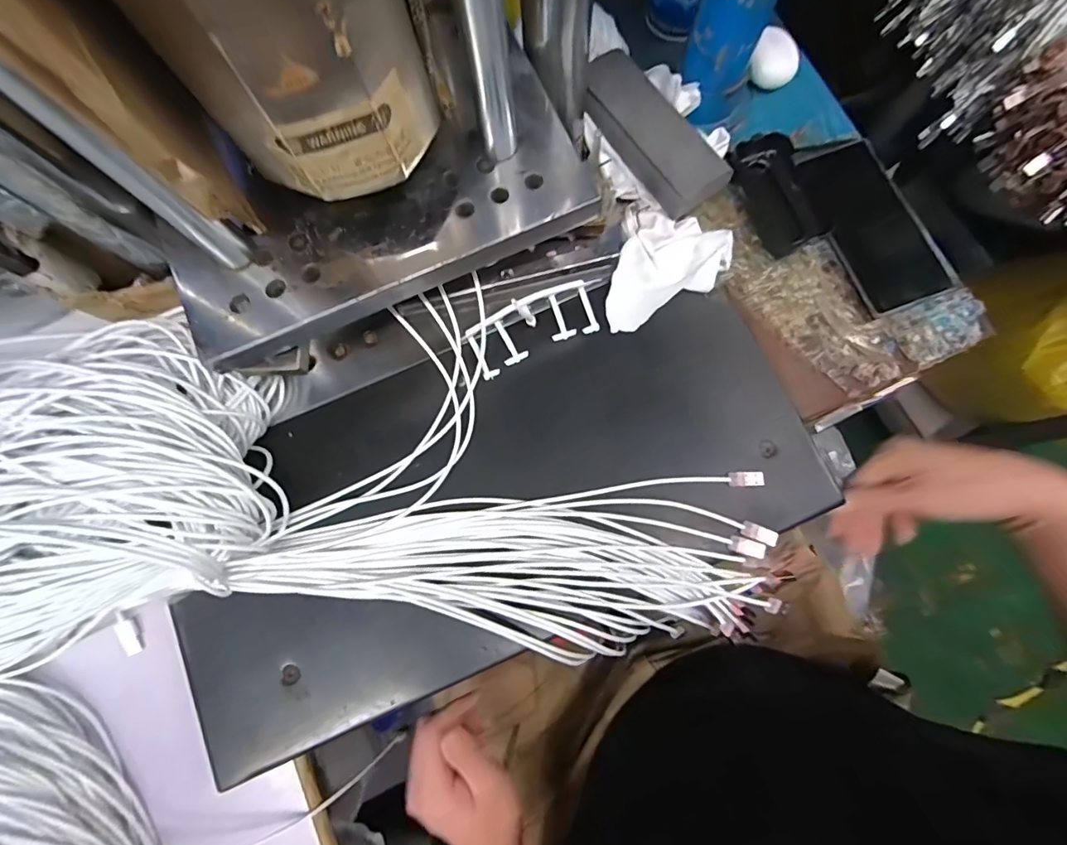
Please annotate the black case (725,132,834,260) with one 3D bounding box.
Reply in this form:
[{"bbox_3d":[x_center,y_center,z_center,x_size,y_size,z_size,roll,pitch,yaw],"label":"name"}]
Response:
[{"bbox_3d":[0.222,-0.208,0.443,0.049,0.026,0.106,-23,78,-3],"label":"black case"}]

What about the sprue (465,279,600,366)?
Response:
[{"bbox_3d":[-0.002,-0.087,0.429,0.112,0.014,0.051,-22,87,-3],"label":"sprue"}]

